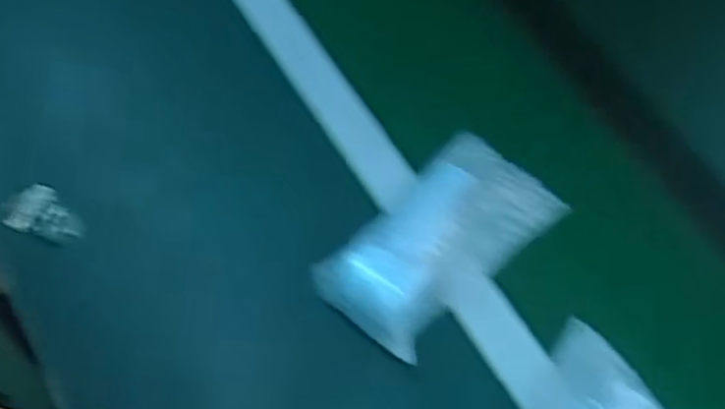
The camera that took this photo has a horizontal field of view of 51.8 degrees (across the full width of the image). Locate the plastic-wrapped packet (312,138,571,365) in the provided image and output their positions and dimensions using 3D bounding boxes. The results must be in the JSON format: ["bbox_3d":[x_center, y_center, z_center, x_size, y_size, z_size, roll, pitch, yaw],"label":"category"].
[{"bbox_3d":[0.061,0.027,0.603,0.109,0.031,0.198,41,71,17],"label":"plastic-wrapped packet"}]

